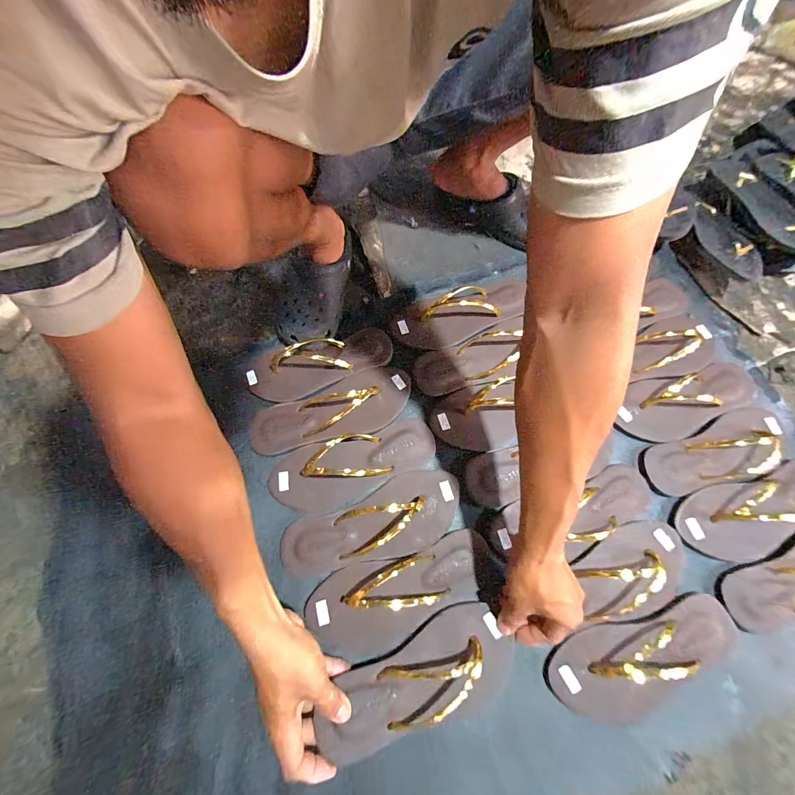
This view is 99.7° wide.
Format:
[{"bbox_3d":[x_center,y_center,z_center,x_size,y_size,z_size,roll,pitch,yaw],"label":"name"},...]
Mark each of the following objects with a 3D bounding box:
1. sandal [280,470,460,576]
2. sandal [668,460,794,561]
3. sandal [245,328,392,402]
[{"bbox_3d":[-0.032,0.162,0.434,0.234,0.029,0.090,-16,68,-5],"label":"sandal"},{"bbox_3d":[0.489,0.149,0.439,0.228,0.043,0.088,-16,68,-5],"label":"sandal"},{"bbox_3d":[-0.118,-0.050,0.516,0.217,0.027,0.084,-18,68,-6],"label":"sandal"}]

